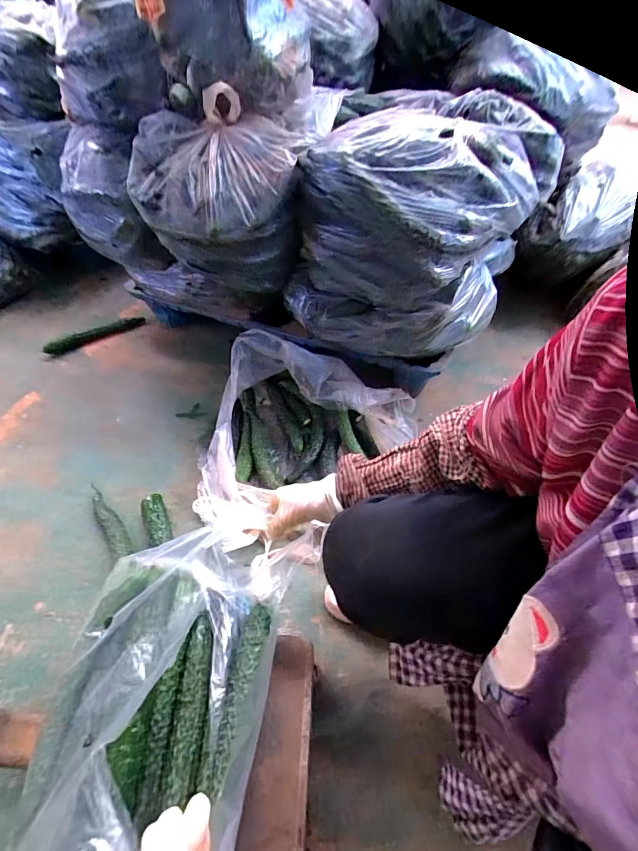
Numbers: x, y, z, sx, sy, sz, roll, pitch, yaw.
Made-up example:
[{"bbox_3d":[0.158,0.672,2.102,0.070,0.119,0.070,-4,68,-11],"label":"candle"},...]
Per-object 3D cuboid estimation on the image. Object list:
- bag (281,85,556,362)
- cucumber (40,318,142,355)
[{"bbox_3d":[0.236,-0.479,0.891,0.444,0.386,0.535,23,53,21],"label":"bag"},{"bbox_3d":[-0.730,-0.295,1.252,0.317,0.039,0.048,-27,53,-21],"label":"cucumber"}]

